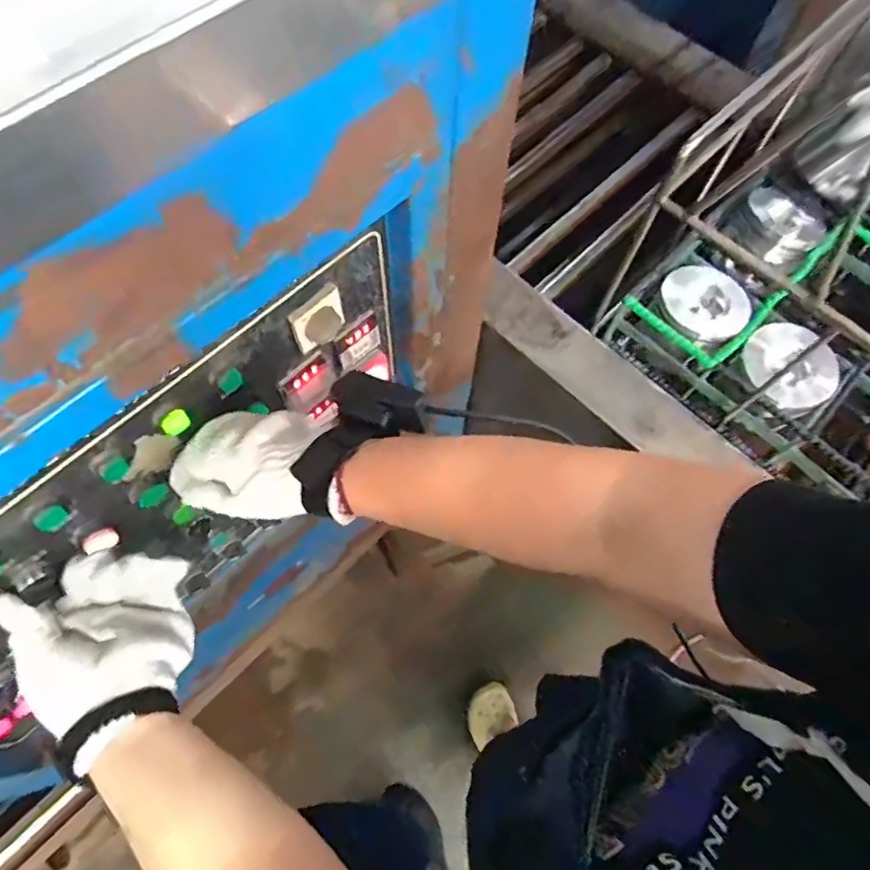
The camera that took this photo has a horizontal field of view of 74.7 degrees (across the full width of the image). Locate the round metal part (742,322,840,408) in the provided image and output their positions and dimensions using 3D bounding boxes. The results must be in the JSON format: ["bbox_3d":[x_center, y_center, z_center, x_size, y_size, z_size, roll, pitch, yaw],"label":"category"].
[{"bbox_3d":[0.428,-0.084,0.689,0.115,0.021,0.110,0,67,-1],"label":"round metal part"}]

